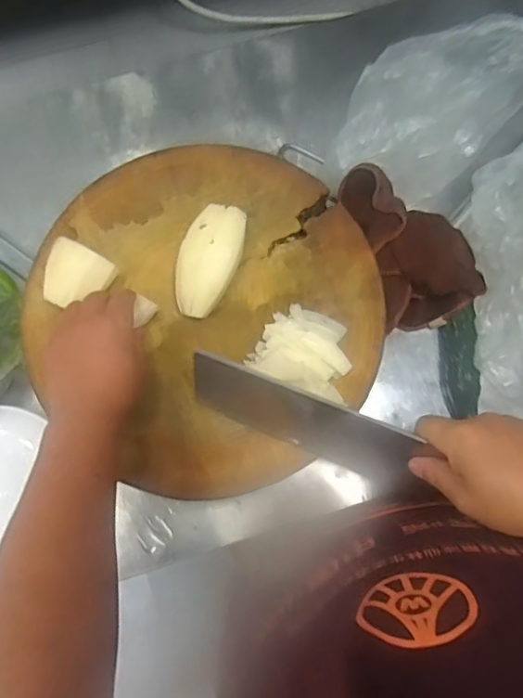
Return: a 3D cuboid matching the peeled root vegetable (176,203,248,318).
[{"bbox_3d":[-0.052,-0.086,0.552,0.055,0.046,0.109,15,78,3],"label":"peeled root vegetable"}]

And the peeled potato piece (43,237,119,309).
[{"bbox_3d":[-0.182,-0.066,0.547,0.061,0.042,0.060,27,79,5],"label":"peeled potato piece"}]

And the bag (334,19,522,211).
[{"bbox_3d":[0.222,-0.292,0.639,0.314,0.098,0.196,-39,81,-8],"label":"bag"}]

